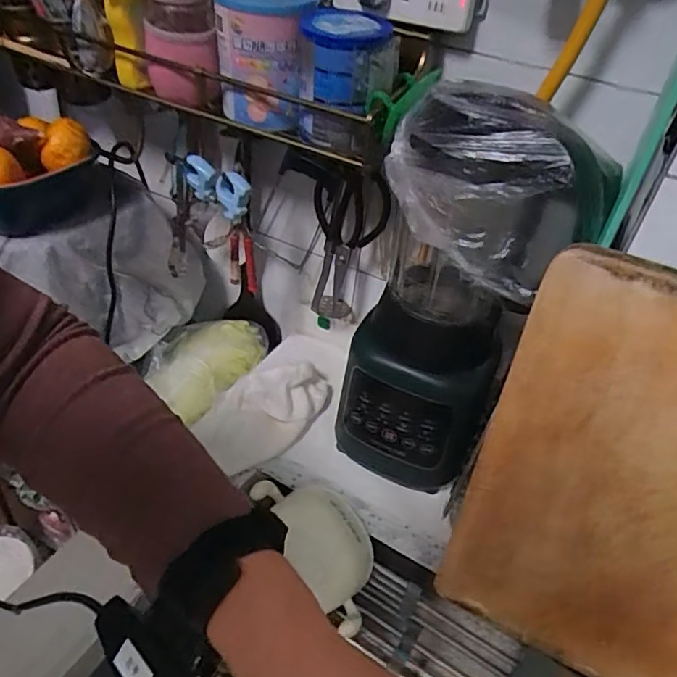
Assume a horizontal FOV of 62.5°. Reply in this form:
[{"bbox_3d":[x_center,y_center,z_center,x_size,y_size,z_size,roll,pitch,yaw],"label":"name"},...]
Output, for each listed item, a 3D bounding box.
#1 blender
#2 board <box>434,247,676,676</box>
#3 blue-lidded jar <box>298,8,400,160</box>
[{"bbox_3d":[0.095,-0.032,0.577,0.156,0.408,0.181,9,39,1],"label":"blender"},{"bbox_3d":[0.229,0.136,0.430,0.246,0.370,0.017,22,34,20],"label":"board"},{"bbox_3d":[0.007,-0.248,0.546,0.087,0.111,0.087,5,39,-4],"label":"blue-lidded jar"}]

